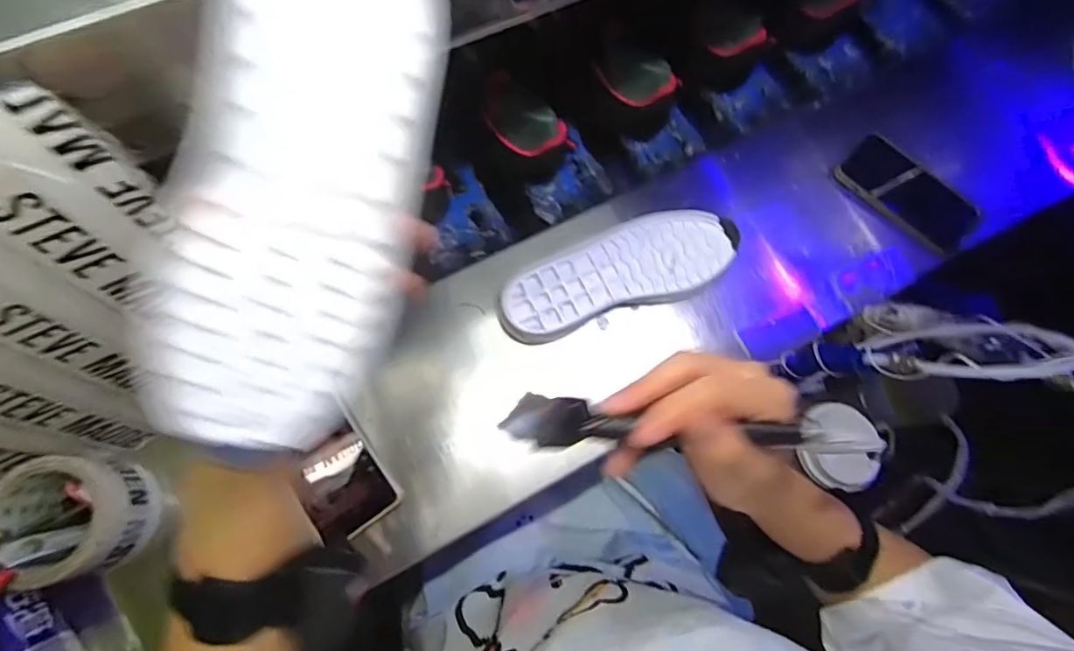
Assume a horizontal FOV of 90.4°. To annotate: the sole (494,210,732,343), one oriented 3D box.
[{"bbox_3d":[0.083,-0.058,0.575,0.255,0.028,0.097,-20,73,-7],"label":"sole"}]

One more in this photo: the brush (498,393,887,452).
[{"bbox_3d":[0.077,0.050,0.260,0.184,0.013,0.024,4,72,-4],"label":"brush"}]

